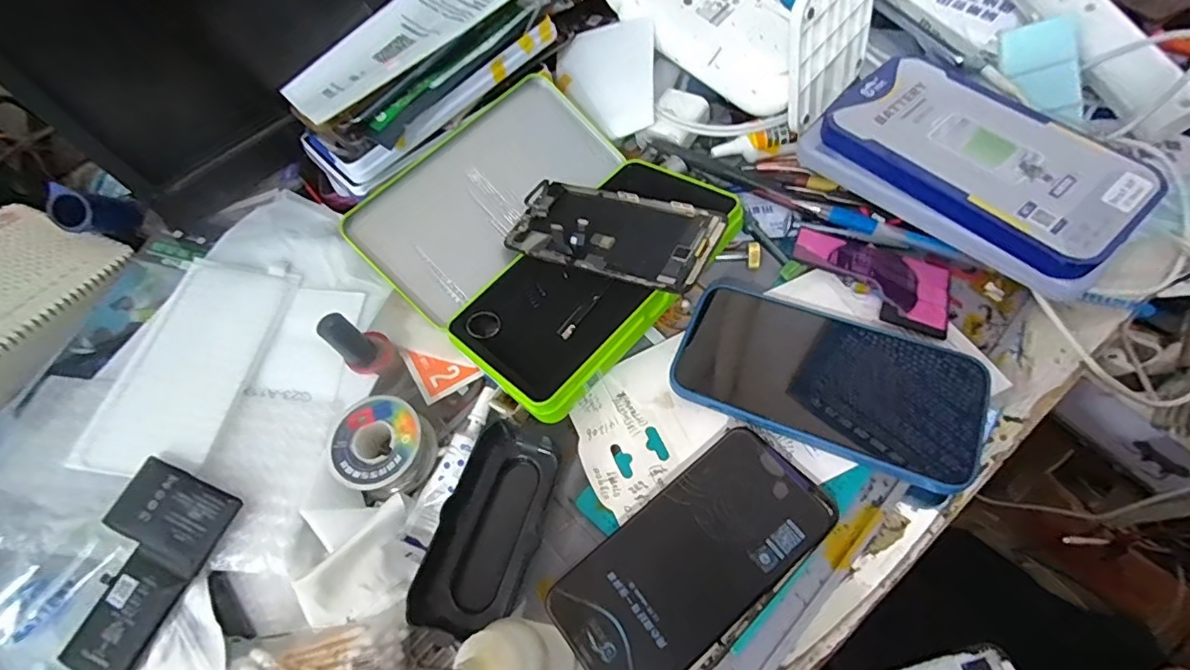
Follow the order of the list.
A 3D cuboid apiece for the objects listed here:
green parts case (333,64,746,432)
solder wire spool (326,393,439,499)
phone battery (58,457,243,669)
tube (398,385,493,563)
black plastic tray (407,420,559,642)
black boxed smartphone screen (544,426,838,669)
[{"bbox_3d":[-0.034,-0.071,0.357,0.204,0.053,0.188,38,63,23],"label":"green parts case"},{"bbox_3d":[-0.128,0.068,0.316,0.053,0.038,0.054,0,55,0],"label":"solder wire spool"},{"bbox_3d":[-0.238,0.119,0.271,0.058,0.006,0.096,27,74,4],"label":"phone battery"},{"bbox_3d":[-0.086,0.077,0.310,0.021,0.015,0.101,19,70,13],"label":"tube"},{"bbox_3d":[-0.057,0.106,0.291,0.051,0.022,0.108,15,57,10],"label":"black plastic tray"},{"bbox_3d":[0.049,0.113,0.266,0.142,0.004,0.067,-38,67,-11],"label":"black boxed smartphone screen"}]

